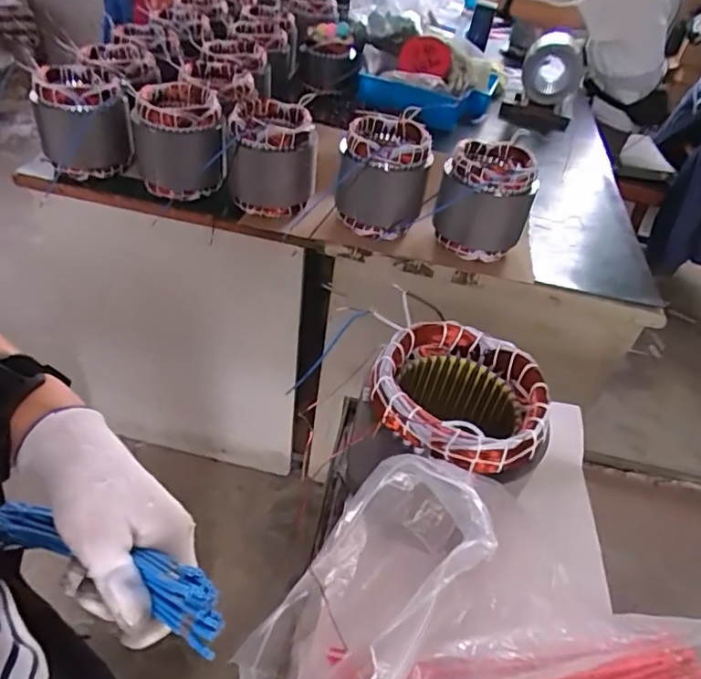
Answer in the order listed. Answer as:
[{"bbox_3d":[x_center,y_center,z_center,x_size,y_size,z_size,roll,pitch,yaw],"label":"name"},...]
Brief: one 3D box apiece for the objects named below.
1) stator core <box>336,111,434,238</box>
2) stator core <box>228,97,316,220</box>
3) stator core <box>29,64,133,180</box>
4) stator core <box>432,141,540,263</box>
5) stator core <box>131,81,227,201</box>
[{"bbox_3d":[0.058,-0.284,0.971,0.147,0.155,0.138,14,42,4],"label":"stator core"},{"bbox_3d":[-0.137,-0.322,0.987,0.145,0.154,0.140,2,42,-9],"label":"stator core"},{"bbox_3d":[-0.488,-0.403,1.023,0.152,0.153,0.134,-8,45,-20],"label":"stator core"},{"bbox_3d":[0.230,-0.235,0.965,0.151,0.156,0.175,19,42,10],"label":"stator core"},{"bbox_3d":[-0.301,-0.352,0.993,0.149,0.150,0.145,-3,43,-14],"label":"stator core"}]

